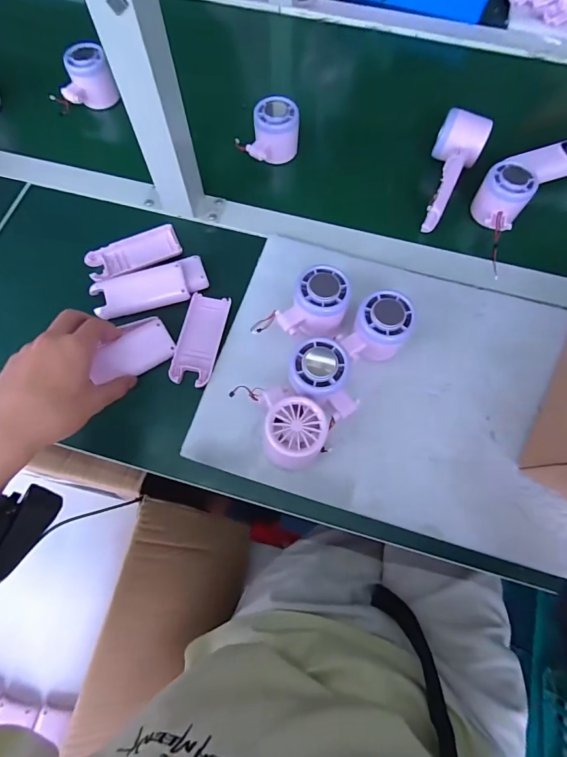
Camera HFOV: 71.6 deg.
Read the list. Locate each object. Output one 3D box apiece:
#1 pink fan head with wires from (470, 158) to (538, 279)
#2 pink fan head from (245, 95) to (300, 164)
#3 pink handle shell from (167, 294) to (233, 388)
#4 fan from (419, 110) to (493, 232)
[{"bbox_3d":[0.246,-0.192,0.456,0.057,0.042,0.121,26,73,9],"label":"pink fan head with wires"},{"bbox_3d":[-0.010,-0.310,0.499,0.058,0.047,0.066,13,71,5],"label":"pink fan head"},{"bbox_3d":[-0.088,-0.041,0.421,0.043,0.016,0.102,11,71,4],"label":"pink handle shell"},{"bbox_3d":[0.203,-0.254,0.481,0.055,0.046,0.149,22,72,8],"label":"fan"}]

